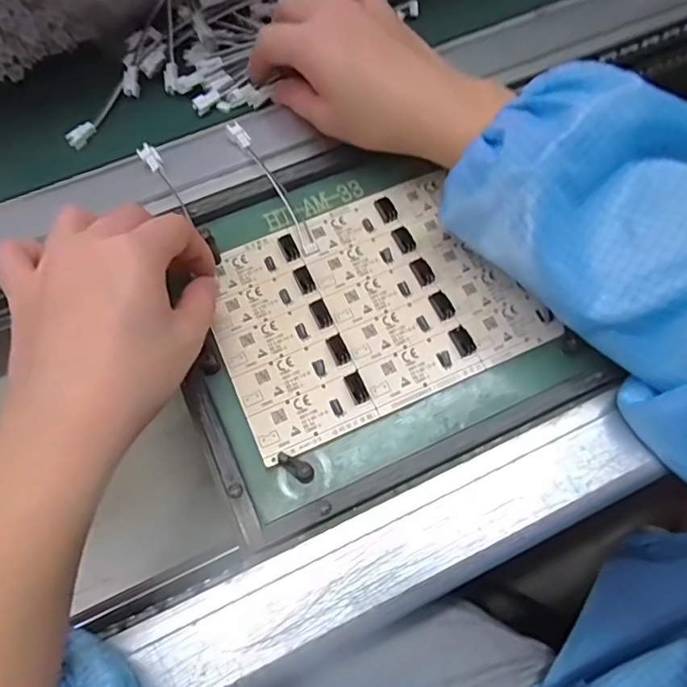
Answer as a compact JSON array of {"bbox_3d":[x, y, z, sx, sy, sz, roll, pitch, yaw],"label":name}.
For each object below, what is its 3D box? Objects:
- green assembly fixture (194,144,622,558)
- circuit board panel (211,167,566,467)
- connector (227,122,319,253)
[{"bbox_3d":[0.006,-0.020,0.299,0.199,0.016,0.193,-24,73,-9],"label":"green assembly fixture"},{"bbox_3d":[0.012,-0.025,0.304,0.169,0.004,0.128,-24,71,-9],"label":"circuit board panel"},{"bbox_3d":[-0.043,-0.097,0.320,0.011,0.011,0.096,-31,73,-12],"label":"connector"}]

